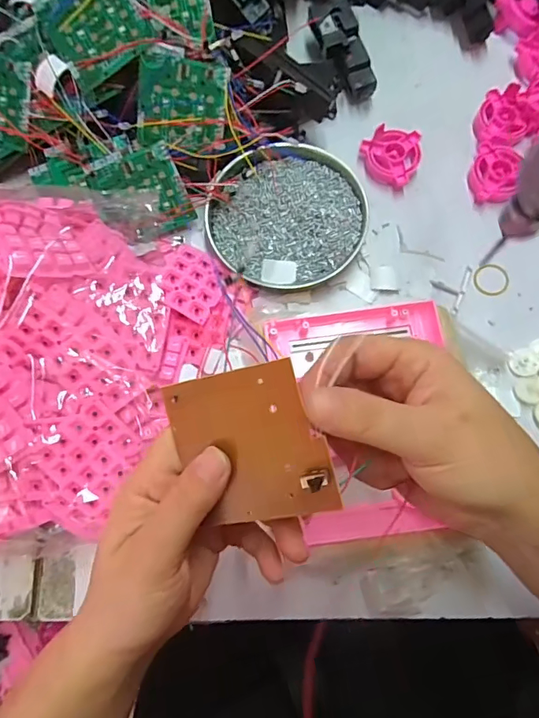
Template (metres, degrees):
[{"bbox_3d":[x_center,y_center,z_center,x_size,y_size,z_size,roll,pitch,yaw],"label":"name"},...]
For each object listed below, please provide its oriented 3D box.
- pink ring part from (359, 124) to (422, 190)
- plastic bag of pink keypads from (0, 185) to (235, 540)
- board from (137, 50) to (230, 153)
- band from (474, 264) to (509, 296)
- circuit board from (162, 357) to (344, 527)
[{"bbox_3d":[0.111,-0.188,0.417,0.051,0.017,0.052,0,76,1],"label":"pink ring part"},{"bbox_3d":[-0.160,-0.006,0.342,0.259,0.075,0.265,-2,76,1],"label":"plastic bag of pink keypads"},{"bbox_3d":[-0.071,-0.206,0.370,0.071,0.009,0.064,8,119,1],"label":"board"},{"bbox_3d":[0.192,-0.068,0.398,0.031,0.006,0.029,0,76,1],"label":"band"},{"bbox_3d":[-0.010,0.041,0.212,0.070,0.009,0.071,-15,94,21],"label":"circuit board"}]

